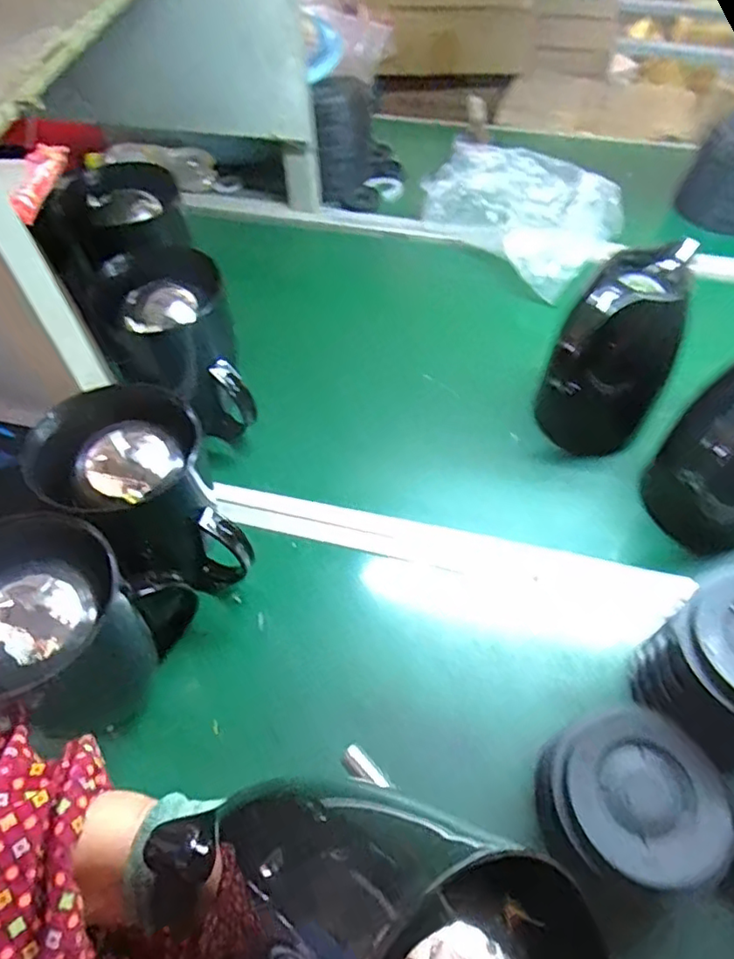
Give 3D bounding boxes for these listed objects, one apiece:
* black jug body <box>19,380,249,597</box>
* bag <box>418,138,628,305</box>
[{"bbox_3d":[-0.184,0.035,0.525,0.125,0.191,0.122,-30,58,-19],"label":"black jug body"},{"bbox_3d":[0.229,-0.400,0.881,0.209,0.075,0.277,-38,61,-23],"label":"bag"}]

